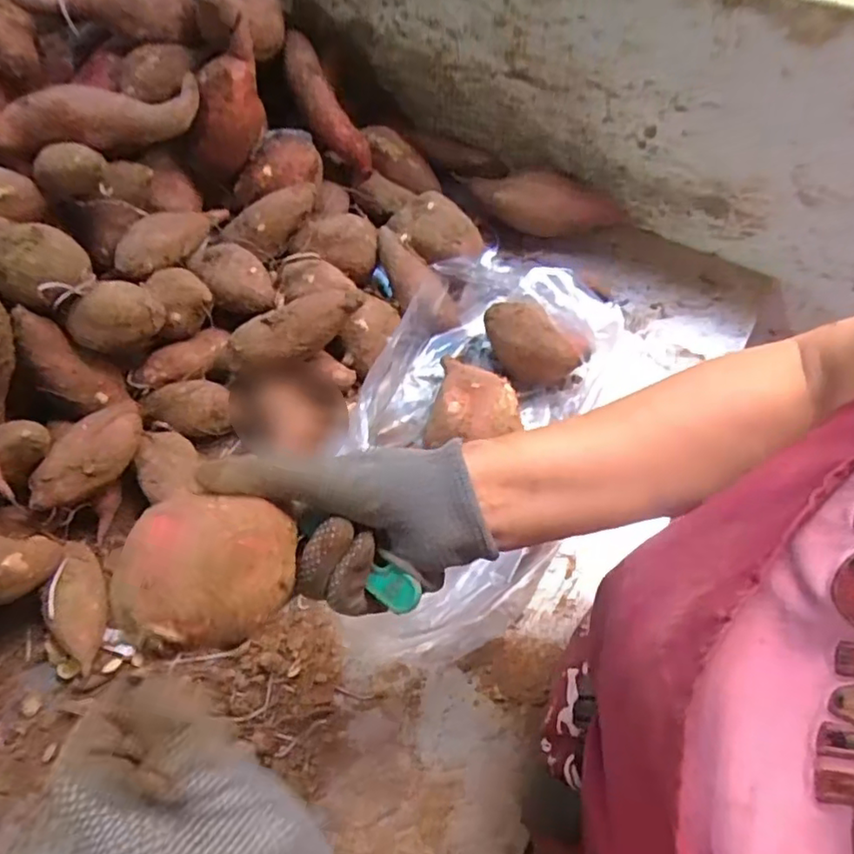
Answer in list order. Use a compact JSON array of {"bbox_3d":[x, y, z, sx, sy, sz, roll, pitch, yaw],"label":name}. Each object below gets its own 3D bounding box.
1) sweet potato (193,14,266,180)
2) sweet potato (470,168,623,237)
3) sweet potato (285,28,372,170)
[{"bbox_3d":[-0.183,-0.303,0.593,0.049,0.137,0.055,29,28,18],"label":"sweet potato"},{"bbox_3d":[0.125,-0.233,0.652,0.159,0.054,0.058,4,61,6],"label":"sweet potato"},{"bbox_3d":[-0.105,-0.332,0.638,0.041,0.029,0.151,-31,91,-13],"label":"sweet potato"}]

